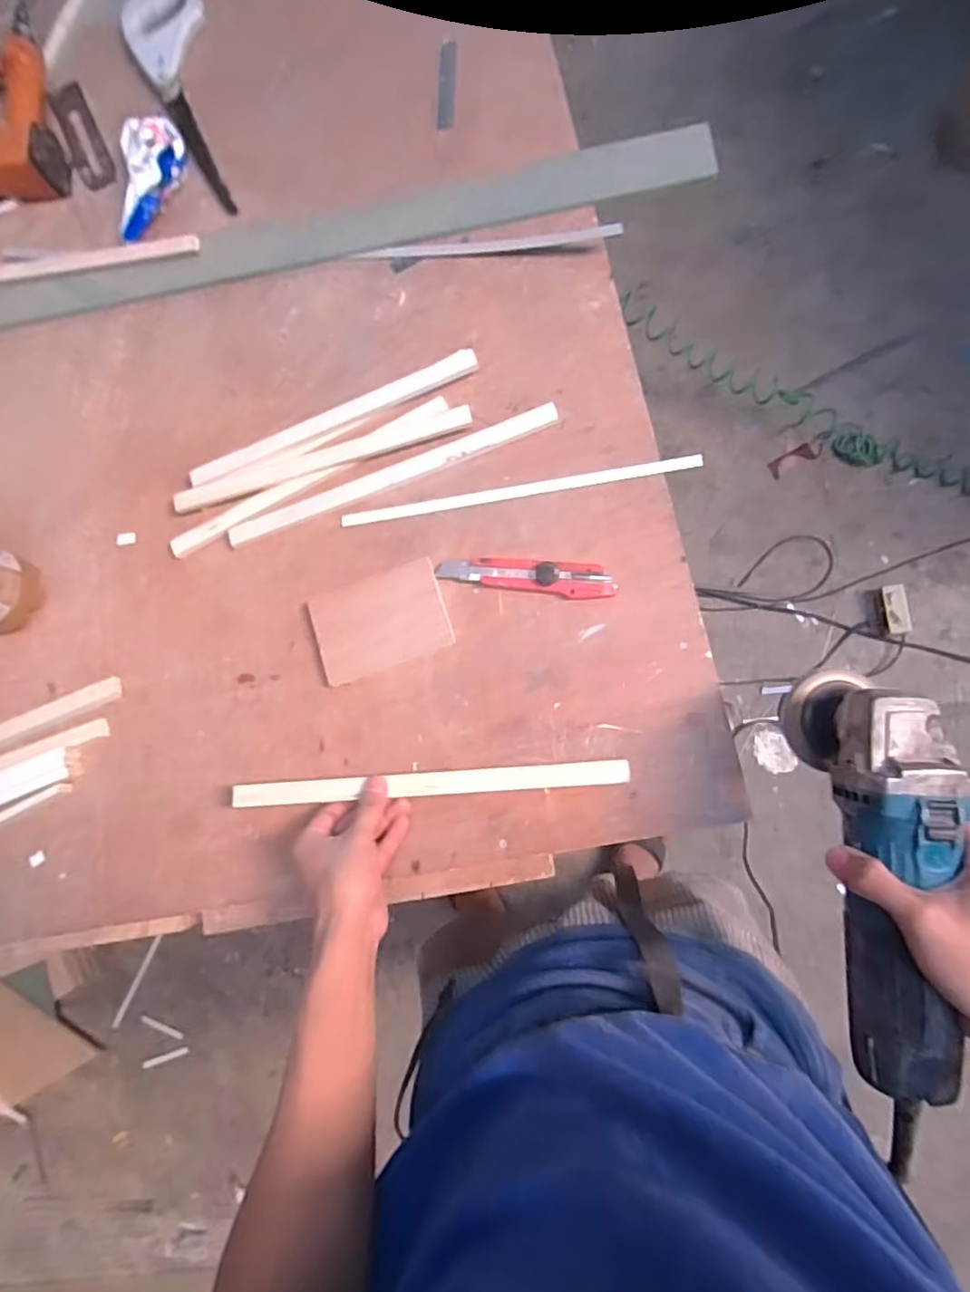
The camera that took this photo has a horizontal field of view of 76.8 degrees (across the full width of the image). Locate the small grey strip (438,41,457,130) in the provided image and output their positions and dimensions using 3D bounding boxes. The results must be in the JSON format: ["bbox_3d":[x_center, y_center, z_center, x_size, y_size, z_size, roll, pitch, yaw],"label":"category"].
[{"bbox_3d":[-0.043,-0.638,0.697,0.019,0.004,0.108,1,85,11],"label":"small grey strip"}]

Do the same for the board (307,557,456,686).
[{"bbox_3d":[-0.100,-0.024,0.593,0.127,0.010,0.090,-21,78,4],"label":"board"}]

